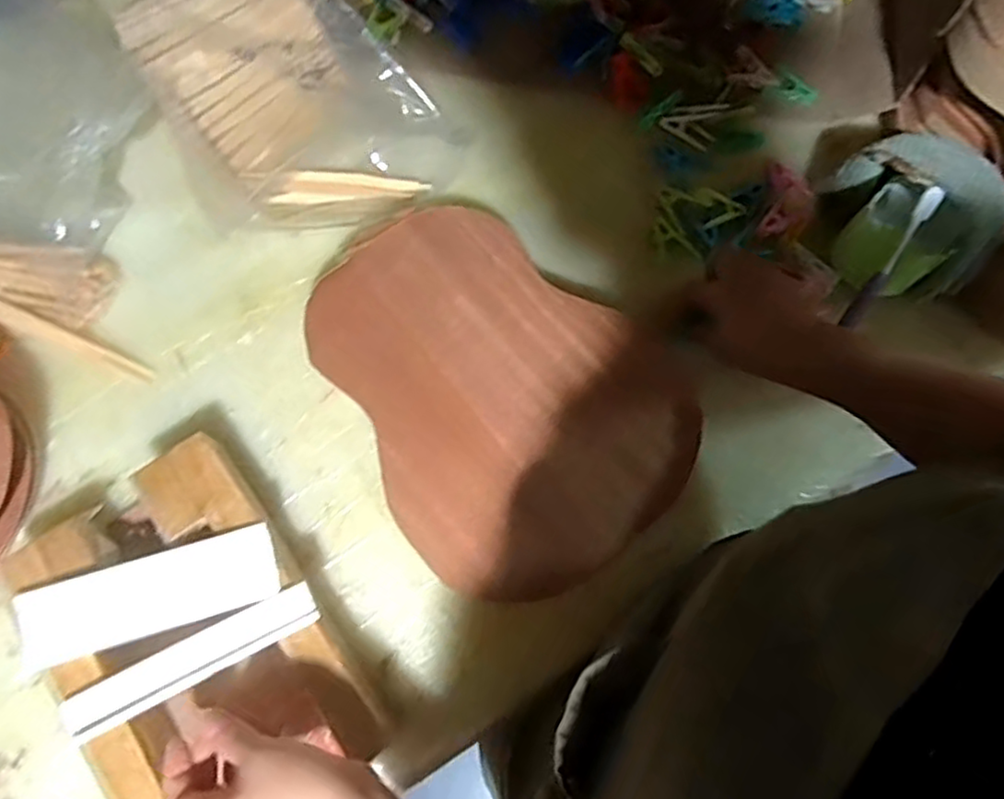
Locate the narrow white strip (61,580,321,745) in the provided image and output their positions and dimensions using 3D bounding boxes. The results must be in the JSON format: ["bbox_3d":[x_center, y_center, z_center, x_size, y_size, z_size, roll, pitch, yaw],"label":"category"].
[{"bbox_3d":[-0.213,0.179,0.463,0.174,0.010,0.033,-27,75,-9],"label":"narrow white strip"}]

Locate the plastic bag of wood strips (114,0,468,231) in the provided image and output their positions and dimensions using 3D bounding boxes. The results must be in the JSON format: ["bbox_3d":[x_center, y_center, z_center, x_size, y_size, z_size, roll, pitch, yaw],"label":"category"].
[{"bbox_3d":[-0.213,-0.291,0.635,0.210,0.096,0.315,-42,77,-12],"label":"plastic bag of wood strips"}]

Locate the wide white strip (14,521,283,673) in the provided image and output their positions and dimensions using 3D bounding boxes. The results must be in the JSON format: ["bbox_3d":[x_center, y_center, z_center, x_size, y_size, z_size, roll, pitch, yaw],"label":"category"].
[{"bbox_3d":[-0.248,0.137,0.471,0.175,0.005,0.054,-17,73,-6],"label":"wide white strip"}]

